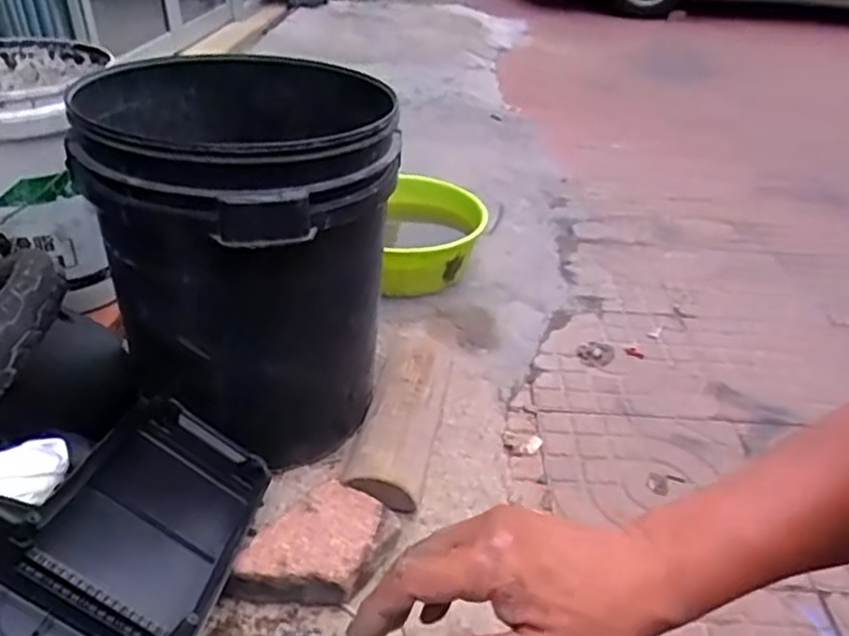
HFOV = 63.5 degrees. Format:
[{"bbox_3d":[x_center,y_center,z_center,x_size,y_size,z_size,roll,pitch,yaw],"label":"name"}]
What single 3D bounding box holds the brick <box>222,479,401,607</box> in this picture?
[{"bbox_3d":[-0.110,0.248,0.724,0.115,0.047,0.168,22,40,31],"label":"brick"}]

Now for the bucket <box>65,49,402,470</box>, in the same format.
[{"bbox_3d":[-0.202,-0.077,0.866,0.333,0.413,0.396,-7,34,-8],"label":"bucket"}]

